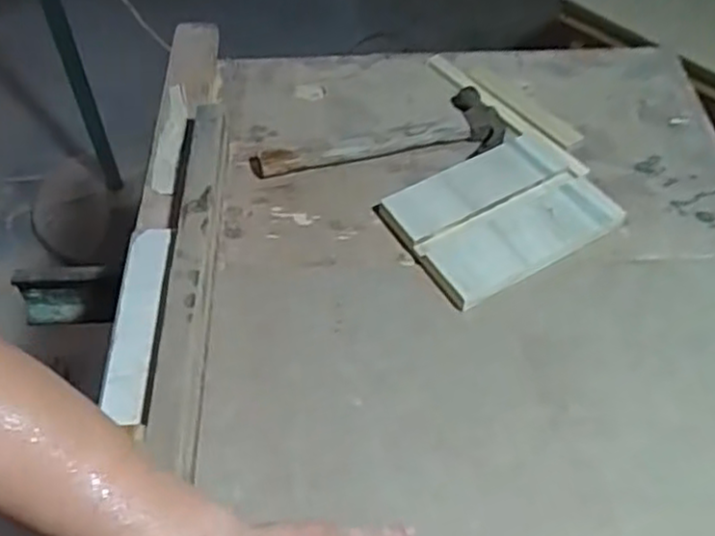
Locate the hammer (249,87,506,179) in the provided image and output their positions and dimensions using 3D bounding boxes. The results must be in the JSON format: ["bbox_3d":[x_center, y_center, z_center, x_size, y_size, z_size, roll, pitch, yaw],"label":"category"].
[{"bbox_3d":[0.021,-0.145,0.768,0.265,0.021,0.092,-6,51,-7],"label":"hammer"}]

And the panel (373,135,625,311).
[{"bbox_3d":[0.138,-0.054,0.693,0.199,0.022,0.142,-26,56,-21],"label":"panel"}]

